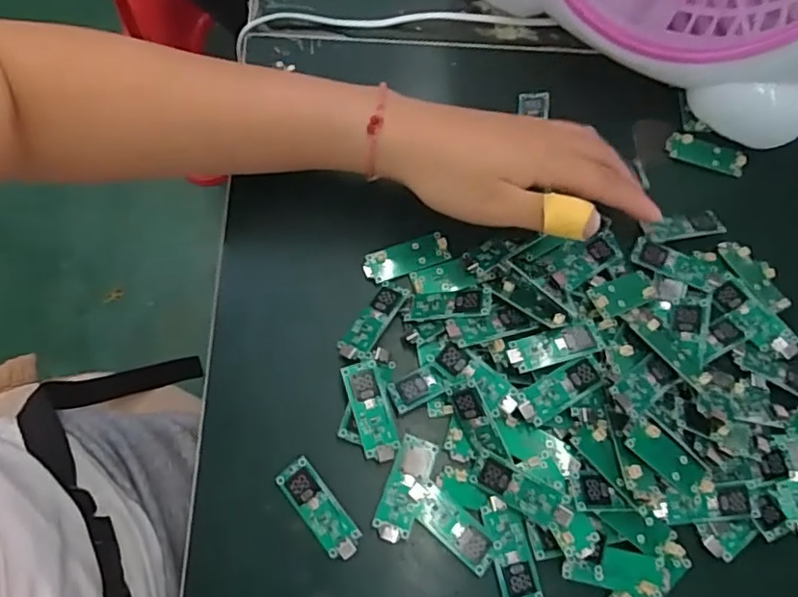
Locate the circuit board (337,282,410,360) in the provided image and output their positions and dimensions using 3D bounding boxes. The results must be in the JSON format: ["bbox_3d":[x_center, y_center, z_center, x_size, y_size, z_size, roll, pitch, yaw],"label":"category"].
[{"bbox_3d":[-0.014,0.012,0.330,0.018,0.006,0.049,34,71,8],"label":"circuit board"}]

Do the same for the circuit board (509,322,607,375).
[{"bbox_3d":[0.082,0.026,0.313,0.049,0.004,0.018,-13,71,-9],"label":"circuit board"}]

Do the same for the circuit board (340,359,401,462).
[{"bbox_3d":[-0.014,0.058,0.308,0.019,0.009,0.051,-15,72,-10],"label":"circuit board"}]

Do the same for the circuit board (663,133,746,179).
[{"bbox_3d":[0.200,-0.095,0.386,0.050,0.005,0.018,20,70,3],"label":"circuit board"}]

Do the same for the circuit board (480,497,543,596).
[{"bbox_3d":[0.054,0.123,0.287,0.018,0.006,0.049,-12,71,-9],"label":"circuit board"}]

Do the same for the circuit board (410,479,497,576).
[{"bbox_3d":[0.026,0.112,0.292,0.049,0.004,0.017,41,72,10],"label":"circuit board"}]

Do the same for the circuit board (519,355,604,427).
[{"bbox_3d":[0.082,0.047,0.304,0.046,0.005,0.020,-27,74,-14],"label":"circuit board"}]

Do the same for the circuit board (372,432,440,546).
[{"bbox_3d":[0.004,0.095,0.297,0.022,0.005,0.050,23,70,4],"label":"circuit board"}]

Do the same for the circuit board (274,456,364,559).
[{"bbox_3d":[-0.040,0.104,0.292,0.018,0.005,0.052,-37,77,-16],"label":"circuit board"}]

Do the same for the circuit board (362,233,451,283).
[{"bbox_3d":[0.004,-0.024,0.347,0.050,0.005,0.018,-19,80,-10],"label":"circuit board"}]

